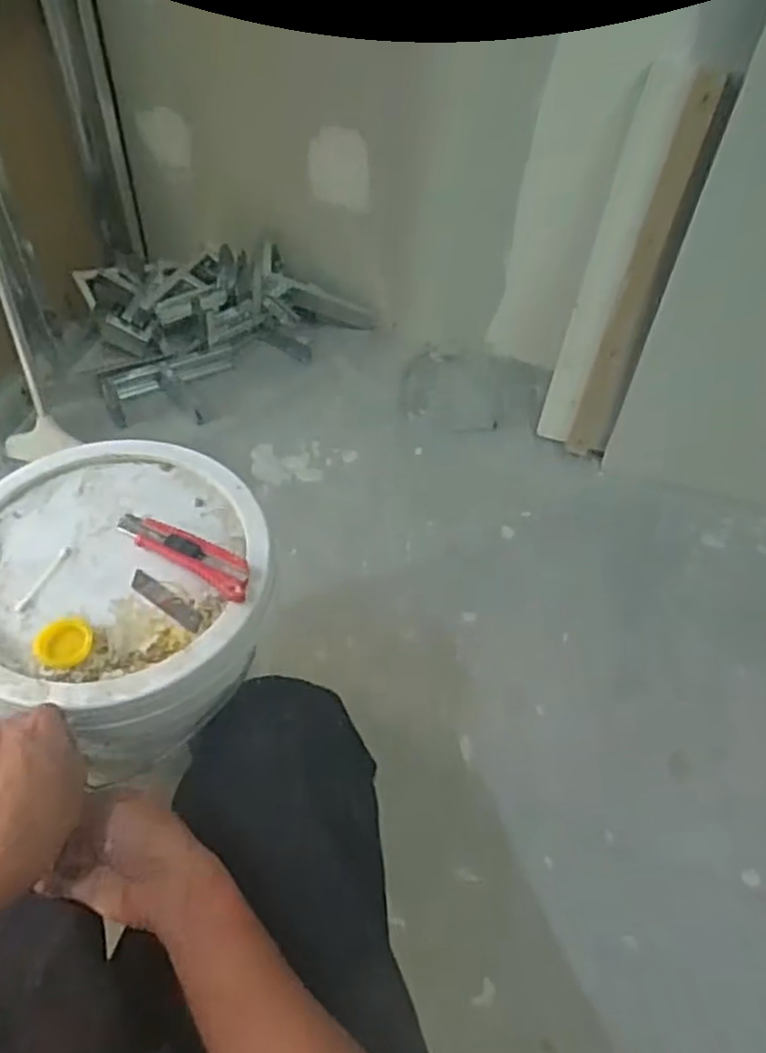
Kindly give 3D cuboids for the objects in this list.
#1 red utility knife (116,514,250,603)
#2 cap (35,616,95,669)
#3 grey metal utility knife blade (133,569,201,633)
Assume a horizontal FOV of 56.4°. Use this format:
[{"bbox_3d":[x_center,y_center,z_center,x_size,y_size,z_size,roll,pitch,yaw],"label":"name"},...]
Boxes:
[{"bbox_3d":[-0.179,0.021,0.648,0.146,0.014,0.035,27,55,16],"label":"red utility knife"},{"bbox_3d":[-0.264,0.096,0.591,0.041,0.007,0.044,3,52,-3],"label":"cap"},{"bbox_3d":[-0.192,0.065,0.633,0.082,0.005,0.018,32,56,19],"label":"grey metal utility knife blade"}]

